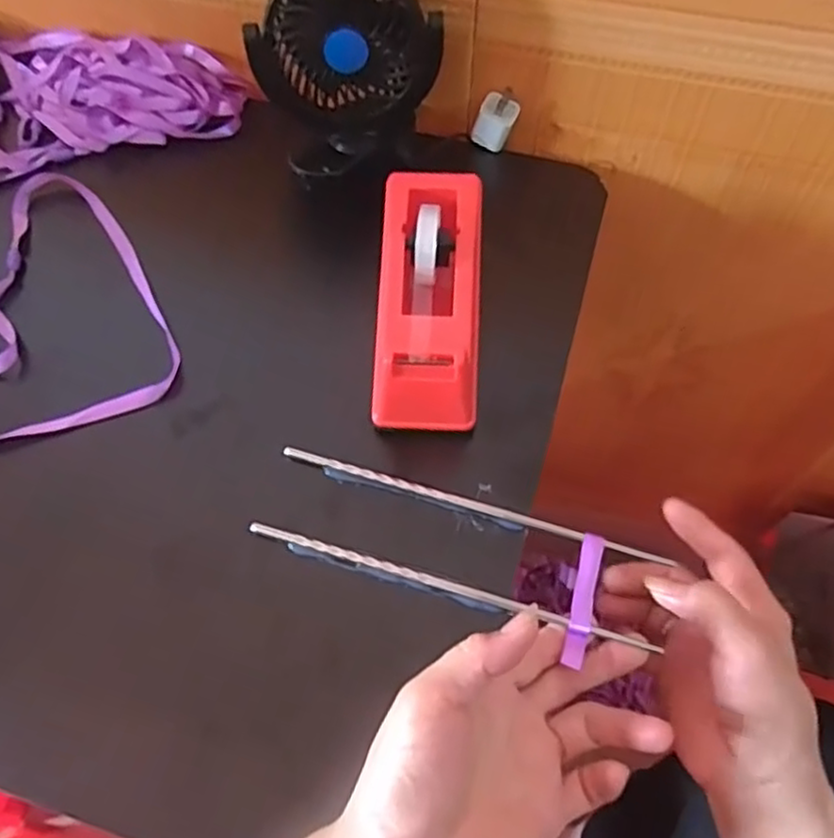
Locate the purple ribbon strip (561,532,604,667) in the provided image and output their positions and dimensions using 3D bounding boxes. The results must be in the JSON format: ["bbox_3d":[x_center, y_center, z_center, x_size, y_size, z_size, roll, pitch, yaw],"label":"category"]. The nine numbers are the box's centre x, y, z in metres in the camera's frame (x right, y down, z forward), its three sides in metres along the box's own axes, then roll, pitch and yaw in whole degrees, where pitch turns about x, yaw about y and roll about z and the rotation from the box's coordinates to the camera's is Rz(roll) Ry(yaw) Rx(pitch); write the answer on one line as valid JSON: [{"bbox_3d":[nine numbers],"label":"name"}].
[{"bbox_3d":[0.087,0.091,0.356,0.011,0.006,0.066,11,66,12],"label":"purple ribbon strip"}]

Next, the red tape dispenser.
[{"bbox_3d":[0.007,-0.076,0.410,0.062,0.060,0.155,2,61,2],"label":"red tape dispenser"}]

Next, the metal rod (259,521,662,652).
[{"bbox_3d":[0.013,0.088,0.365,0.214,0.007,0.006,15,62,8],"label":"metal rod"}]

